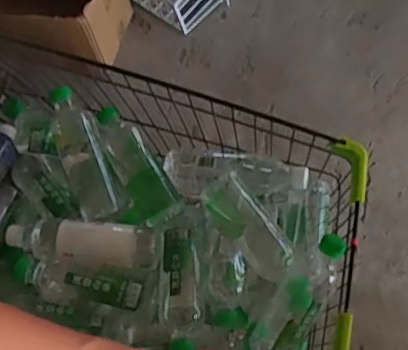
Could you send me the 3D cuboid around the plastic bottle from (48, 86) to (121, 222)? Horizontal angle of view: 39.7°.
[{"bbox_3d":[-0.186,-0.032,0.855,0.072,0.068,0.204,-17,109,-3],"label":"plastic bottle"}]

